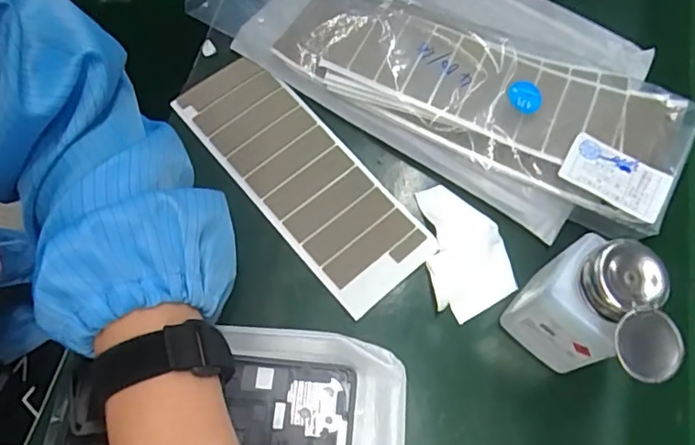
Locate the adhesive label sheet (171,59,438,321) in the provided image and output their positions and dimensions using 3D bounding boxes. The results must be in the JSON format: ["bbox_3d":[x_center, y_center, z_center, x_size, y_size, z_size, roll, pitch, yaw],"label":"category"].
[{"bbox_3d":[-0.033,-0.034,0.396,0.075,0.006,0.212,-38,76,-14],"label":"adhesive label sheet"}]

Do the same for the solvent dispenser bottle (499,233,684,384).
[{"bbox_3d":[0.137,0.054,0.311,0.048,0.106,0.070,-35,73,-15],"label":"solvent dispenser bottle"}]

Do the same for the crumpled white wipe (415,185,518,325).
[{"bbox_3d":[0.081,0.016,0.378,0.056,0.006,0.094,-9,69,-8],"label":"crumpled white wipe"}]

